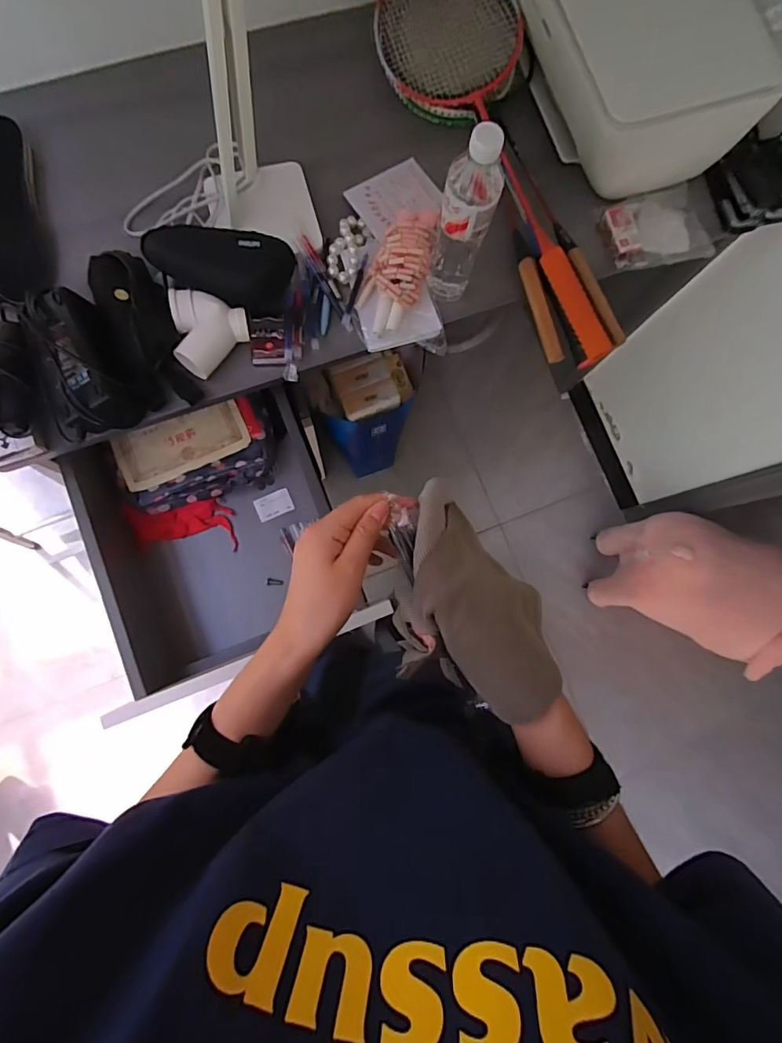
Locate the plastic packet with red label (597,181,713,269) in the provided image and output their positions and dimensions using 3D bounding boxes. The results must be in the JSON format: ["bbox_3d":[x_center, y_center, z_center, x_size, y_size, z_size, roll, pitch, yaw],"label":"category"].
[{"bbox_3d":[0.398,-0.437,0.731,0.162,0.017,0.115,-19,83,-8],"label":"plastic packet with red label"}]

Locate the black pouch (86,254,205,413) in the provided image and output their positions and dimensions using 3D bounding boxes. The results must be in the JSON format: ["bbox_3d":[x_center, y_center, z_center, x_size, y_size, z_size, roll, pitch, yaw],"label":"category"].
[{"bbox_3d":[-0.311,-0.245,0.621,0.076,0.079,0.203,-20,83,-8],"label":"black pouch"}]

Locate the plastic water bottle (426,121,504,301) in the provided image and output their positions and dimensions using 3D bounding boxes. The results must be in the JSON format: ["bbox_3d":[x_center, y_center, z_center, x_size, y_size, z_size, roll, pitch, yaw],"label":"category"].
[{"bbox_3d":[0.086,-0.353,0.577,0.061,0.213,0.052,20,80,-2],"label":"plastic water bottle"}]

